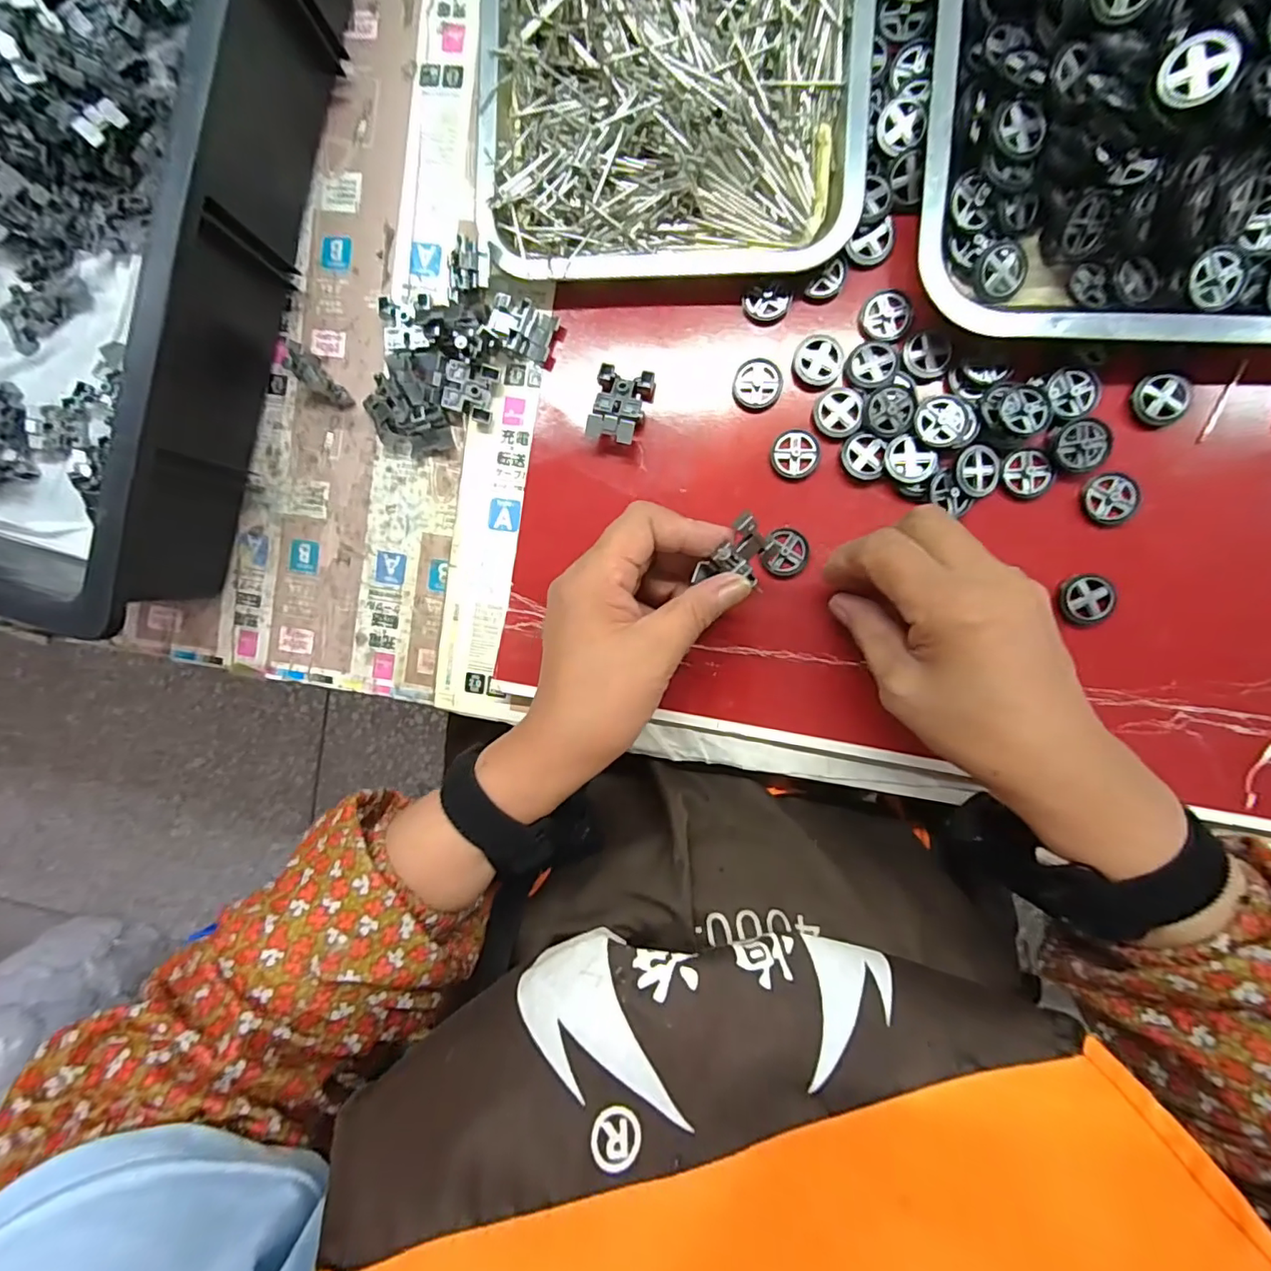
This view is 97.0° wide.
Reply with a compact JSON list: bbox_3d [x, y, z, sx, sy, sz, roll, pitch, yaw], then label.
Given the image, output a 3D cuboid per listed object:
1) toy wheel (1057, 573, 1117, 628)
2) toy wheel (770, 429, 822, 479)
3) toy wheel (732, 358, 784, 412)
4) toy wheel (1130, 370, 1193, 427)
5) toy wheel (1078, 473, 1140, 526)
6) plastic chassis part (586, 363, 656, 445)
[{"bbox_3d":[0.243,-0.019,0.304,0.026,0.005,0.028,0,93,6],"label":"toy wheel"},{"bbox_3d":[0.091,-0.103,0.319,0.027,0.004,0.027,0,93,6],"label":"toy wheel"},{"bbox_3d":[0.069,-0.142,0.319,0.027,0.004,0.028,0,93,6],"label":"toy wheel"},{"bbox_3d":[0.277,-0.124,0.294,0.027,0.006,0.026,0,93,6],"label":"toy wheel"},{"bbox_3d":[0.254,-0.072,0.300,0.025,0.004,0.027,-2,93,6],"label":"toy wheel"},{"bbox_3d":[-0.009,-0.132,0.322,0.031,0.019,0.043,14,95,5],"label":"plastic chassis part"}]

